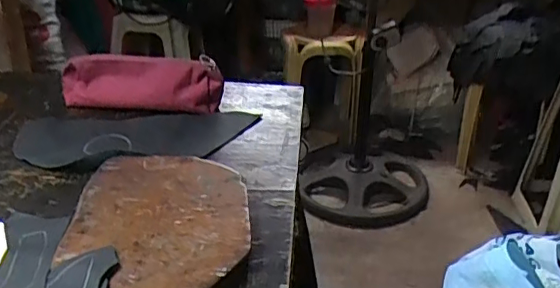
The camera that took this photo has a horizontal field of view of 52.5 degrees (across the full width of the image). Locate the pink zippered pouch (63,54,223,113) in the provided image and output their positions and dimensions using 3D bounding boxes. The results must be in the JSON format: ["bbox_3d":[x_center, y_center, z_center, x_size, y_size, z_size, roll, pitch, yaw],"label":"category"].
[{"bbox_3d":[-0.210,-0.091,0.849,0.238,0.078,0.059,2,28,1],"label":"pink zippered pouch"}]

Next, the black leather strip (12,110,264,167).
[{"bbox_3d":[-0.194,-0.015,0.768,0.310,0.016,0.155,-2,28,-7],"label":"black leather strip"}]

